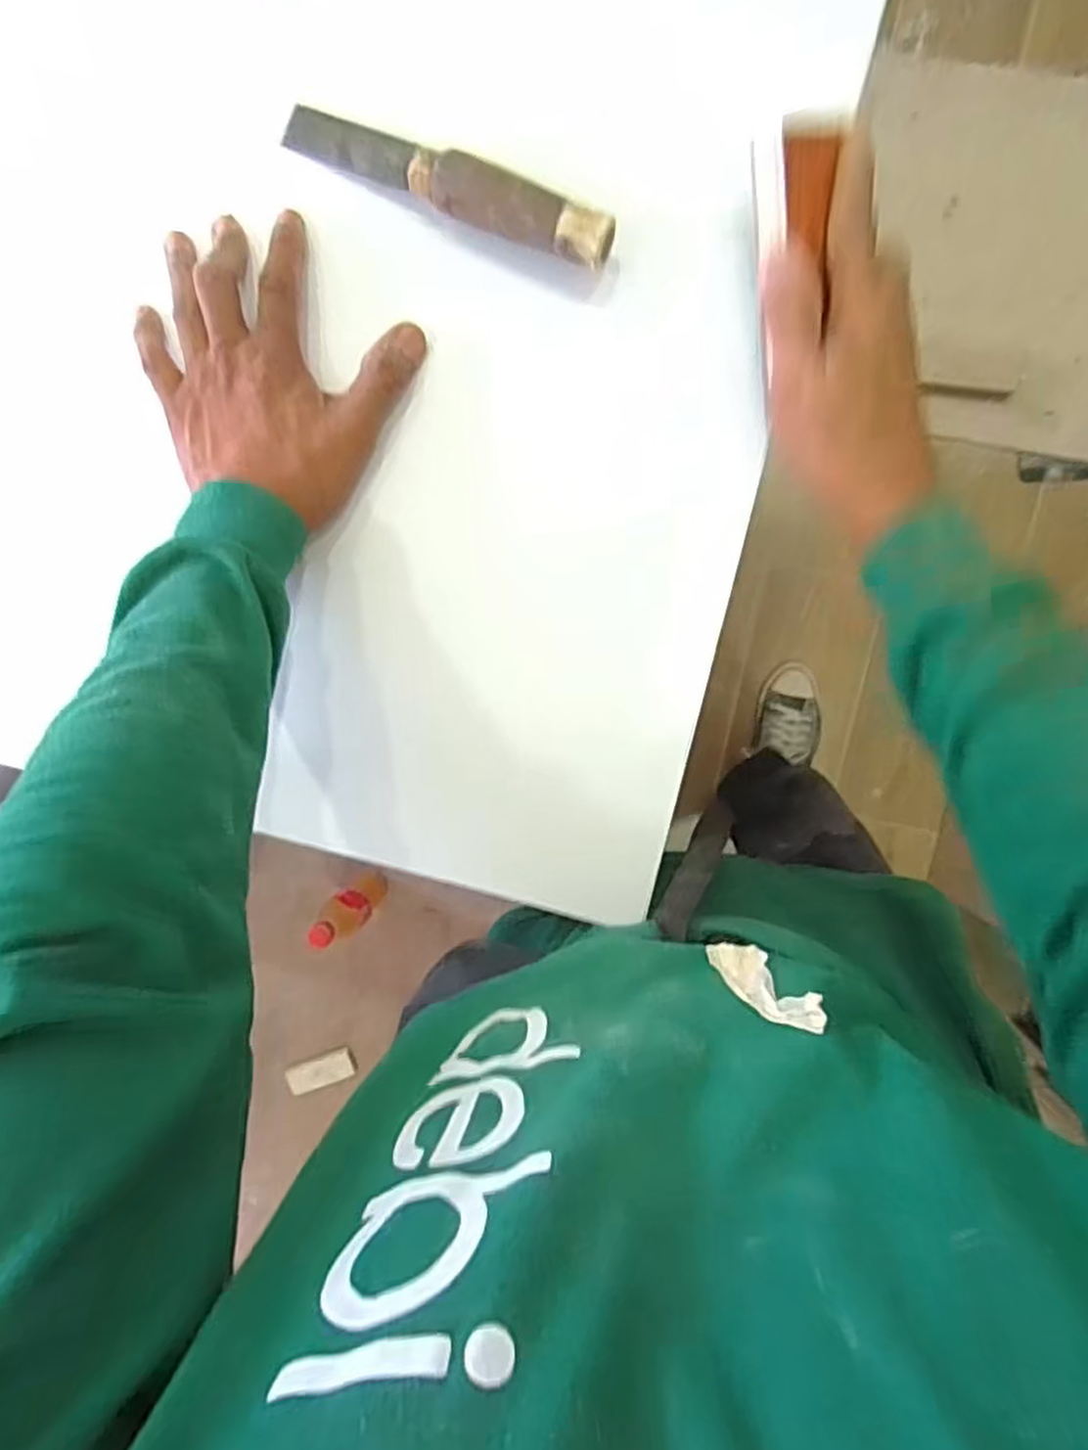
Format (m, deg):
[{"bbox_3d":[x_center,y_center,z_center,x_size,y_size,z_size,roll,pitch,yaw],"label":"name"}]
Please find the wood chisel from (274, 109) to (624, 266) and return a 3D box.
[{"bbox_3d":[-0.057,-0.300,0.421,0.202,0.031,0.026,28,98,3],"label":"wood chisel"}]

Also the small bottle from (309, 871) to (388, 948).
[{"bbox_3d":[-0.242,0.232,0.993,0.052,0.227,0.050,1,95,6],"label":"small bottle"}]

